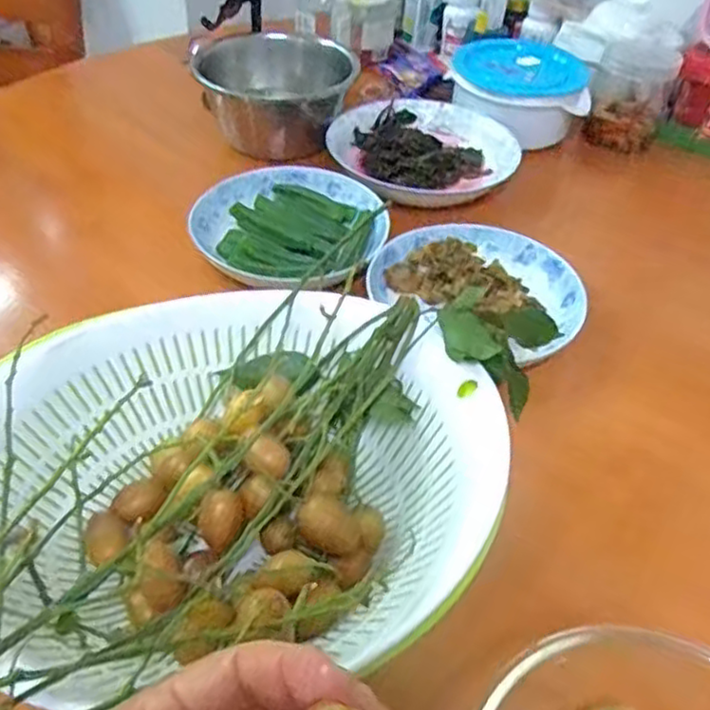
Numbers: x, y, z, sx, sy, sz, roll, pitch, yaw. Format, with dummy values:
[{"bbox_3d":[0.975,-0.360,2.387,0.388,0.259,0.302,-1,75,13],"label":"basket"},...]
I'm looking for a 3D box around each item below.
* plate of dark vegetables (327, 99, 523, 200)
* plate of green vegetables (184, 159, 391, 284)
[{"bbox_3d":[0.074,-0.231,0.752,0.194,0.037,0.159,5,44,0],"label":"plate of dark vegetables"},{"bbox_3d":[-0.056,-0.124,0.630,0.174,0.039,0.168,2,44,-2],"label":"plate of green vegetables"}]

